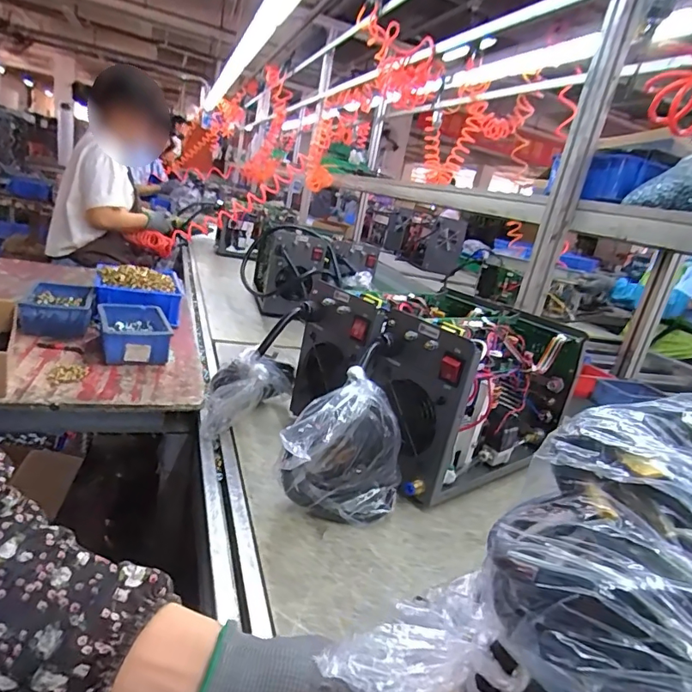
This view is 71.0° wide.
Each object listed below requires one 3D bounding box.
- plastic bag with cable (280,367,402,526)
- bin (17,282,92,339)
[{"bbox_3d":[-0.007,0.115,0.489,0.083,0.141,0.136,24,20,35],"label":"plastic bag with cable"},{"bbox_3d":[-0.477,-0.059,0.803,0.094,0.051,0.151,4,18,-25],"label":"bin"}]

